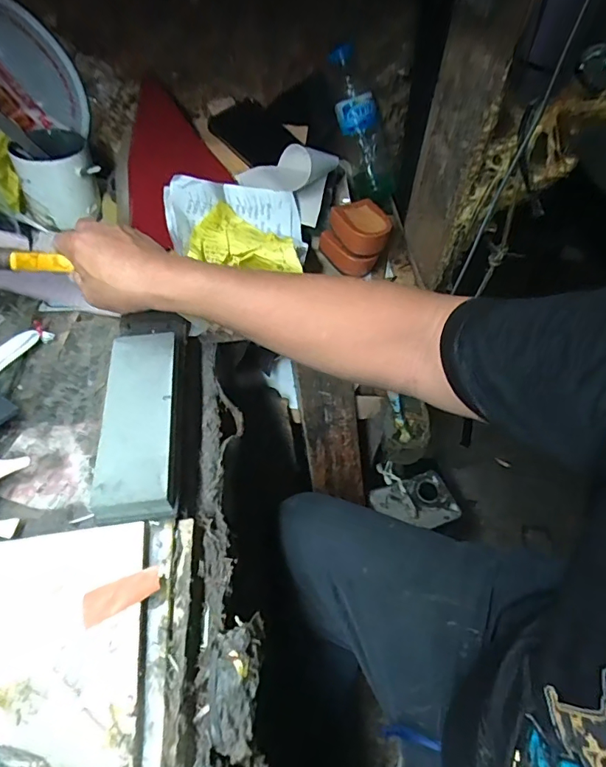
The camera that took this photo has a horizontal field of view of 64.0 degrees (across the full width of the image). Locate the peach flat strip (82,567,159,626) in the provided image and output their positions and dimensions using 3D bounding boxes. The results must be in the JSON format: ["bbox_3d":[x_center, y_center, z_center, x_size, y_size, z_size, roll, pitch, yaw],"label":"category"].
[{"bbox_3d":[-0.130,0.153,0.349,0.054,0.004,0.022,-18,62,-9],"label":"peach flat strip"}]

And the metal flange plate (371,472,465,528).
[{"bbox_3d":[0.210,0.226,0.903,0.148,0.022,0.101,-17,55,-15],"label":"metal flange plate"}]

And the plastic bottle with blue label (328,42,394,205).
[{"bbox_3d":[0.079,-0.341,0.651,0.056,0.196,0.067,10,47,40],"label":"plastic bottle with blue label"}]

